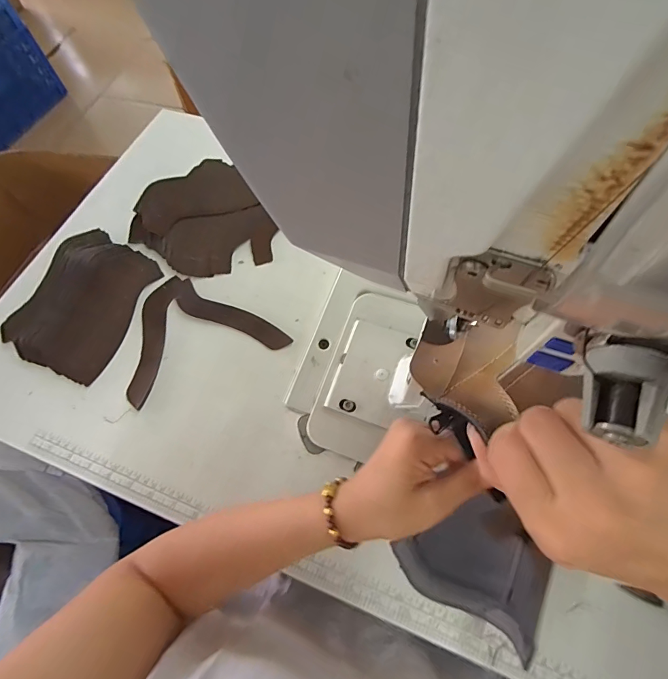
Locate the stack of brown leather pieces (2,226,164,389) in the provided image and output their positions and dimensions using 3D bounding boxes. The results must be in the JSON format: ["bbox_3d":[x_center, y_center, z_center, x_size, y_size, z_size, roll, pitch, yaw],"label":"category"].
[{"bbox_3d":[-0.305,-0.050,0.507,0.135,0.032,0.179,16,64,12],"label":"stack of brown leather pieces"}]

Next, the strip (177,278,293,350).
[{"bbox_3d":[-0.123,-0.025,0.497,0.156,0.006,0.036,27,64,15],"label":"strip"}]

